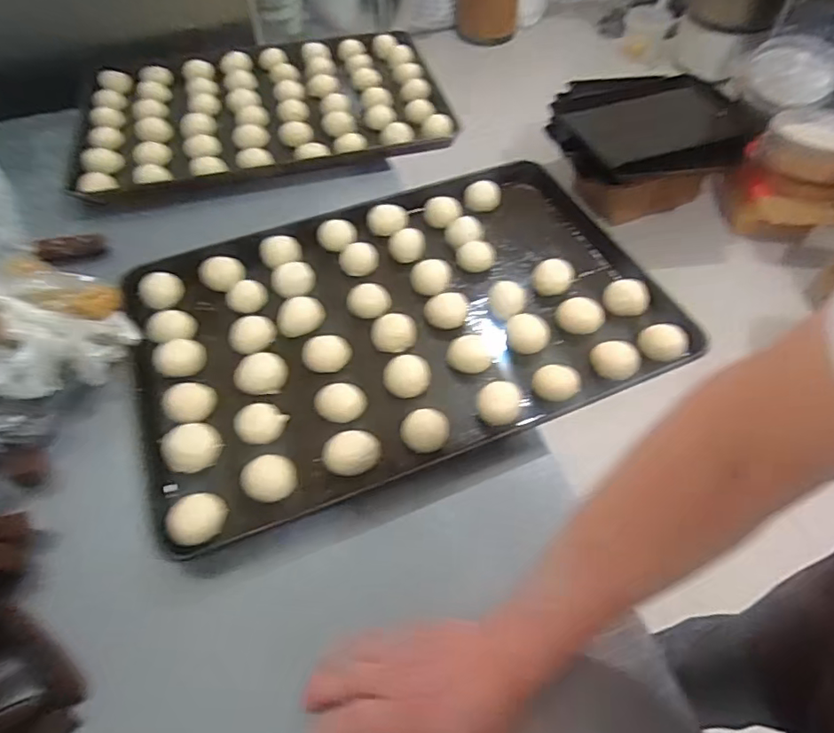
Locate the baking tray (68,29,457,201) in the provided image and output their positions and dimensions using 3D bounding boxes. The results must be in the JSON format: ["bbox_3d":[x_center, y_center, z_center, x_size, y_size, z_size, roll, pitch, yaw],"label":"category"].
[{"bbox_3d":[-0.261,-0.445,0.922,0.575,0.028,0.389,-13,54,-8],"label":"baking tray"}]

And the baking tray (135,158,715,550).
[{"bbox_3d":[-0.022,-0.065,0.661,0.592,0.049,0.393,-19,55,-12],"label":"baking tray"}]

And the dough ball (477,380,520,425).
[{"bbox_3d":[0.085,0.039,0.576,0.043,0.027,0.038,15,55,12],"label":"dough ball"}]

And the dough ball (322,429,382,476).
[{"bbox_3d":[-0.065,0.085,0.541,0.056,0.025,0.037,-9,54,-6],"label":"dough ball"}]

